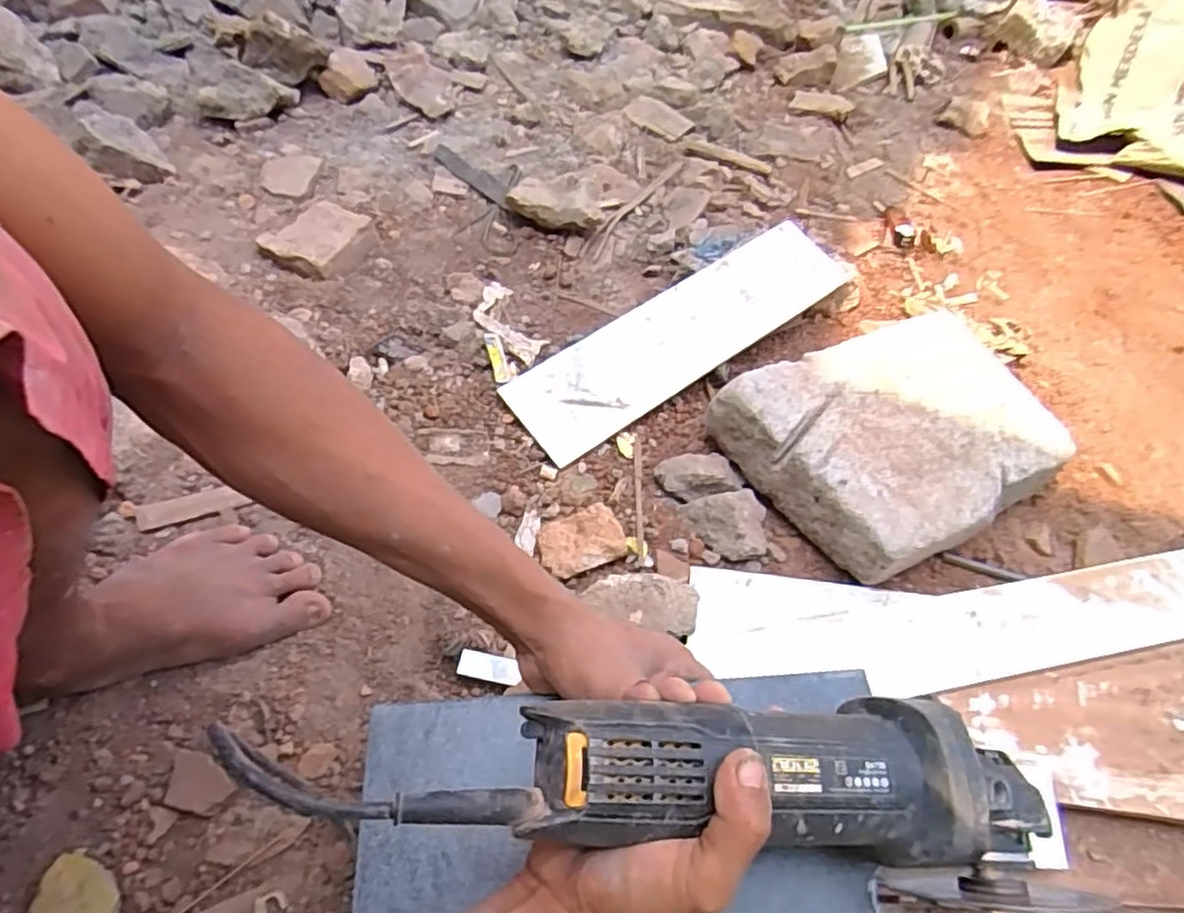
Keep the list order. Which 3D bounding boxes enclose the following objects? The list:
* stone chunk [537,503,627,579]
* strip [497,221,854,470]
[{"bbox_3d":[-0.010,0.068,0.539,0.065,0.024,0.050,-17,59,-14],"label":"stone chunk"},{"bbox_3d":[0.091,-0.126,0.661,0.376,0.012,0.100,-34,74,-17],"label":"strip"}]

